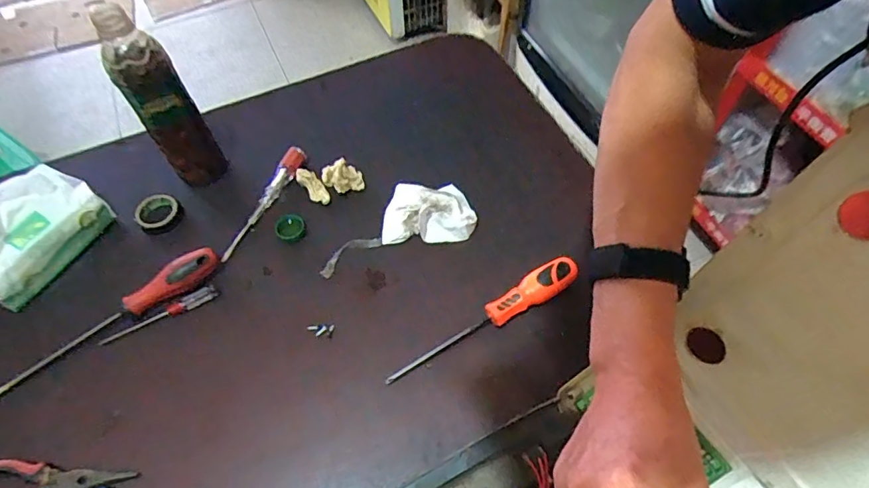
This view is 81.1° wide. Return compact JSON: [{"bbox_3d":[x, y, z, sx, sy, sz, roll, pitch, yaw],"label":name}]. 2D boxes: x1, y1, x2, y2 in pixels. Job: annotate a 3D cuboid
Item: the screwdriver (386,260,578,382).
[{"bbox_3d":[0.053,0.078,0.513,0.219,0.031,0.031,-29,62,-16],"label":"screwdriver"}]

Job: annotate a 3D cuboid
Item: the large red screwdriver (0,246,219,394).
[{"bbox_3d":[-0.341,0.079,0.523,0.251,0.029,0.031,-33,63,-18],"label":"large red screwdriver"}]

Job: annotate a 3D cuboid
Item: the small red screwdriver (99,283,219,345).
[{"bbox_3d":[-0.289,0.076,0.534,0.121,0.009,0.015,-28,61,-15],"label":"small red screwdriver"}]

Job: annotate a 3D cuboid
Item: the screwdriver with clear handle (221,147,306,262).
[{"bbox_3d":[-0.204,-0.052,0.608,0.021,0.031,0.158,19,60,13],"label":"screwdriver with clear handle"}]

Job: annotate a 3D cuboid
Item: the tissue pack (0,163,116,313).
[{"bbox_3d":[-0.445,-0.017,0.555,0.088,0.070,0.147,29,63,18],"label":"tissue pack"}]

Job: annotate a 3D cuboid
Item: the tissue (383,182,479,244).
[{"bbox_3d":[-0.008,-0.038,0.589,0.103,0.022,0.069,-2,58,0],"label":"tissue"}]

